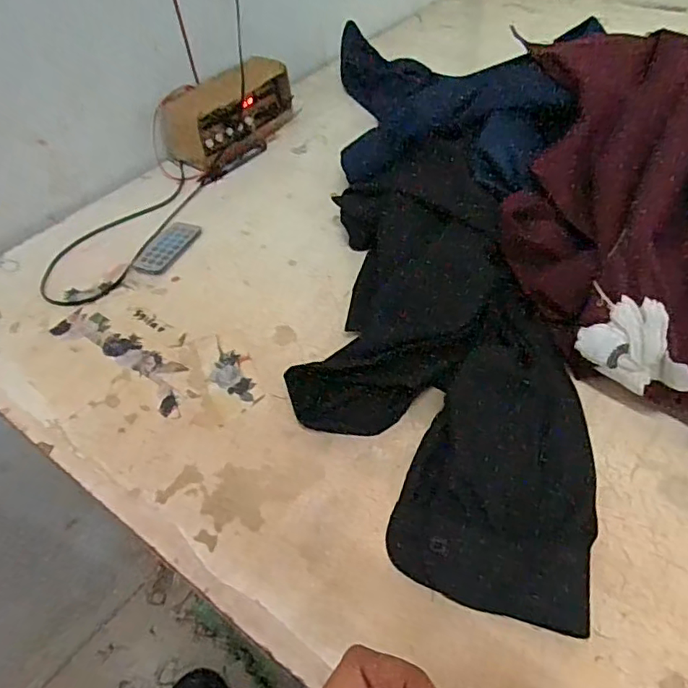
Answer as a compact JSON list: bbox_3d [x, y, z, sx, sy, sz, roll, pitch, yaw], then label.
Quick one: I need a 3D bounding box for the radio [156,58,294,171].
[{"bbox_3d":[-0.159,-0.327,0.773,0.090,0.081,0.184,21,54,24],"label":"radio"}]

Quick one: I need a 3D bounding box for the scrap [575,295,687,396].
[{"bbox_3d":[0.215,0.006,0.406,0.017,0.062,0.075,-2,52,-49],"label":"scrap"}]

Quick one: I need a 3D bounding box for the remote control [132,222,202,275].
[{"bbox_3d":[-0.200,-0.111,0.634,0.039,0.007,0.090,14,51,19],"label":"remote control"}]

